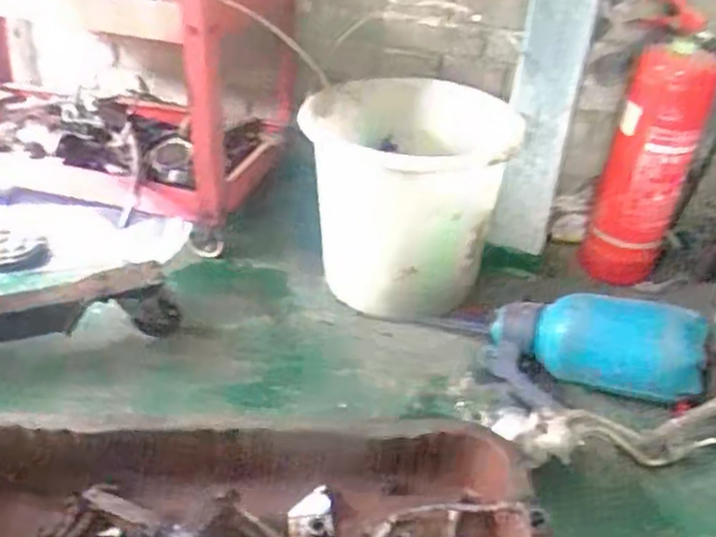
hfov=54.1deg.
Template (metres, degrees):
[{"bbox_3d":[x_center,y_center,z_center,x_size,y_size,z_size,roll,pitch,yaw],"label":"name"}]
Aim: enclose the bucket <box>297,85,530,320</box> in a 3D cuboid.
[{"bbox_3d":[0.071,-0.103,1.155,0.311,0.326,0.281,10,32,7],"label":"bucket"}]

